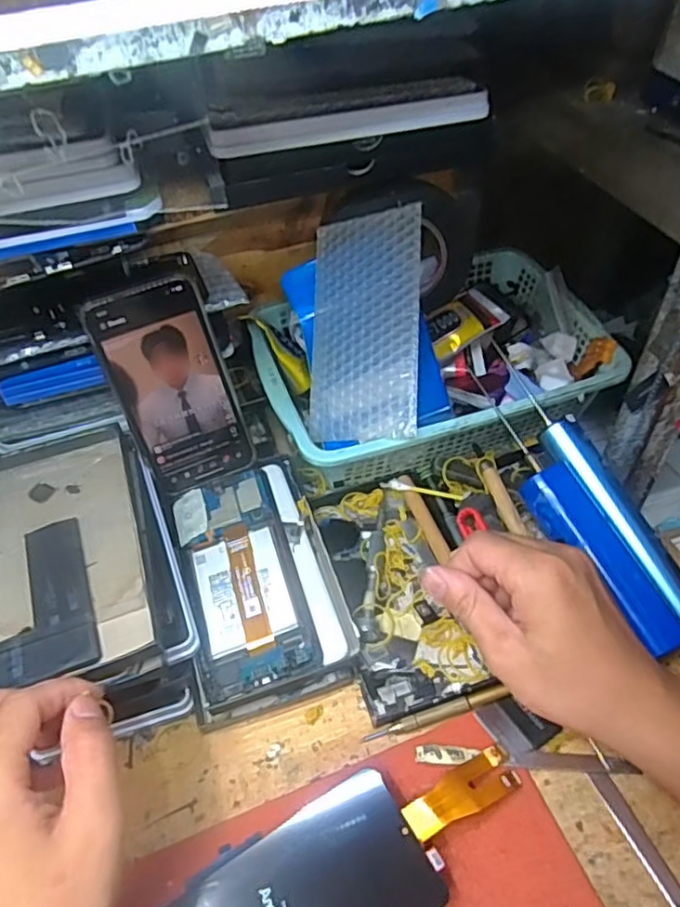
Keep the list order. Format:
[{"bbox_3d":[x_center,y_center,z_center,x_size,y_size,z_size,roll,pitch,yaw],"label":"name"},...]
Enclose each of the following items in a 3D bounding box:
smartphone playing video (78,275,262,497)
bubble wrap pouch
[{"bbox_3d":[-0.115,-0.043,0.455,0.076,0.150,0.006,-21,29,-11],"label":"smartphone playing video"},{"bbox_3d":[0.018,-0.094,0.476,0.086,0.004,0.168,-1,84,29],"label":"bubble wrap pouch"}]

